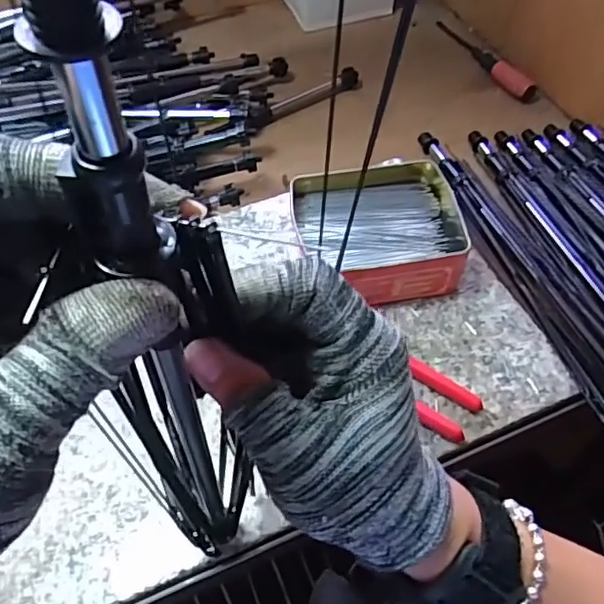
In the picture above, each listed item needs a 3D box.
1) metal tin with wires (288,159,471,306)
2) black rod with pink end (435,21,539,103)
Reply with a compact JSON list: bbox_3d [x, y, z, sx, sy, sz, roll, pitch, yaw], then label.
[{"bbox_3d":[0.059,-0.054,0.464,0.127,0.044,0.110,-8,52,-5],"label":"metal tin with wires"},{"bbox_3d":[0.199,-0.271,0.656,0.024,0.017,0.160,-19,58,-14],"label":"black rod with pink end"}]

